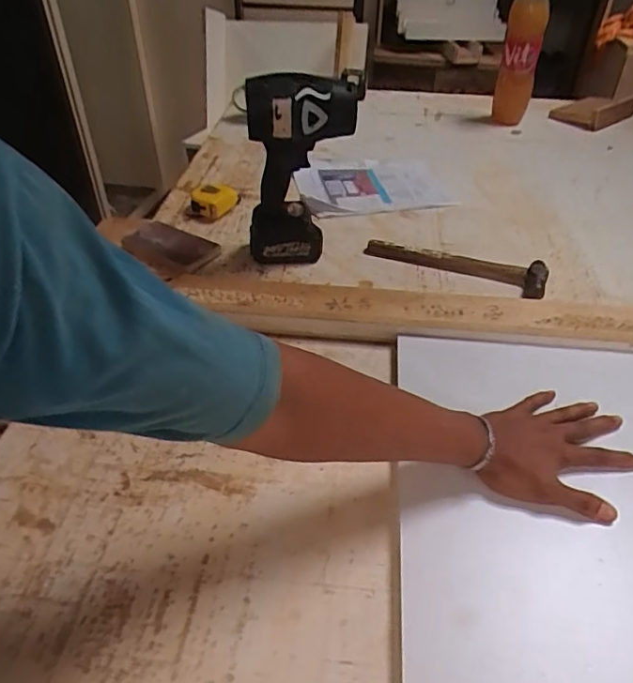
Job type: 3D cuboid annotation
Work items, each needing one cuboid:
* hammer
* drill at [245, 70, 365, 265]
[{"bbox_3d":[0.215,-0.127,0.865,0.282,0.028,0.075,17,42,18],"label":"hammer"},{"bbox_3d":[-0.026,-0.249,0.818,0.162,0.266,0.072,1,40,-1],"label":"drill"}]

